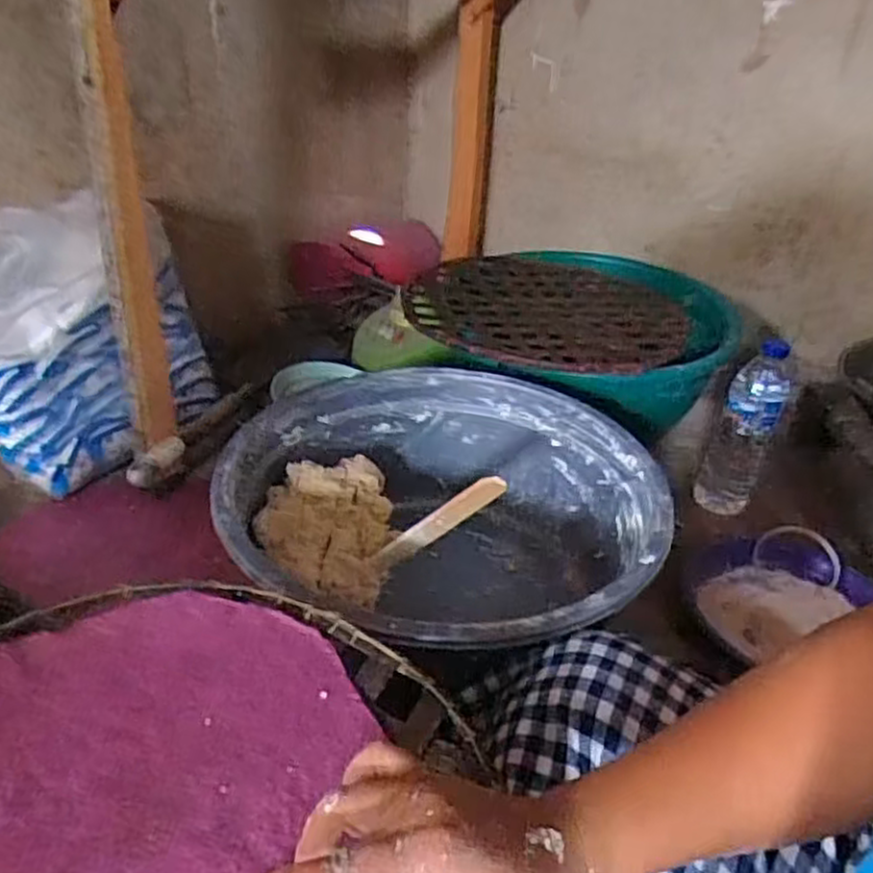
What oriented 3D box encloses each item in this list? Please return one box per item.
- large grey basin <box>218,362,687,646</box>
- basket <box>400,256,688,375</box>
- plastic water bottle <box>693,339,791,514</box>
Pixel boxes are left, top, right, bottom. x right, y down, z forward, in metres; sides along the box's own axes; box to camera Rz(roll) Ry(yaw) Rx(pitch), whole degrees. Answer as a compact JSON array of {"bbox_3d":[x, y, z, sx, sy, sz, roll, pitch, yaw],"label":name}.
[{"bbox_3d":[0.011,0.103,0.741,0.388,0.224,0.400,-4,34,3],"label":"large grey basin"},{"bbox_3d":[0.155,-0.188,1.048,0.374,0.046,0.362,8,36,19],"label":"basket"},{"bbox_3d":[0.375,-0.018,0.917,0.082,0.226,0.073,13,38,25],"label":"plastic water bottle"}]

